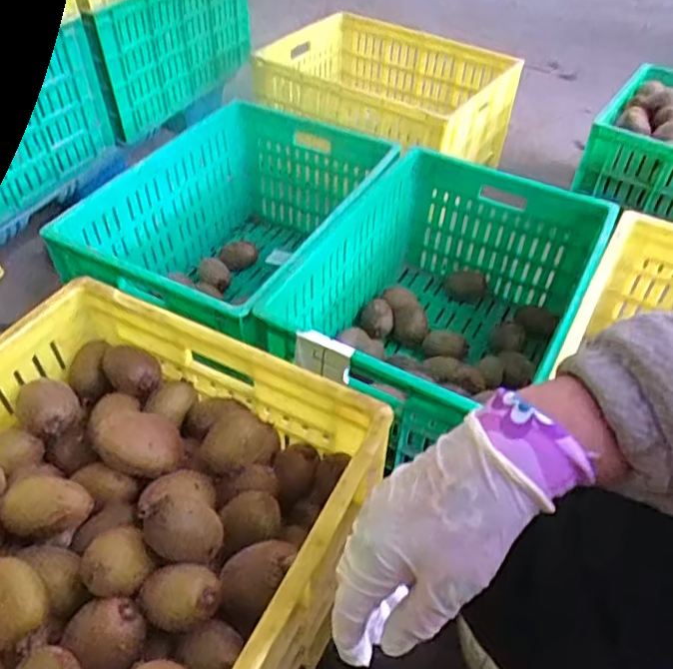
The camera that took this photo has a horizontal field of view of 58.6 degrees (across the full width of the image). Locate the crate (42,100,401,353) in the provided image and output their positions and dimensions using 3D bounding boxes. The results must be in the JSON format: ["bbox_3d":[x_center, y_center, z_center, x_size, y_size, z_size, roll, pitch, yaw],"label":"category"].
[{"bbox_3d":[-0.150,-0.141,1.025,0.354,0.262,0.475,22,49,20],"label":"crate"}]

